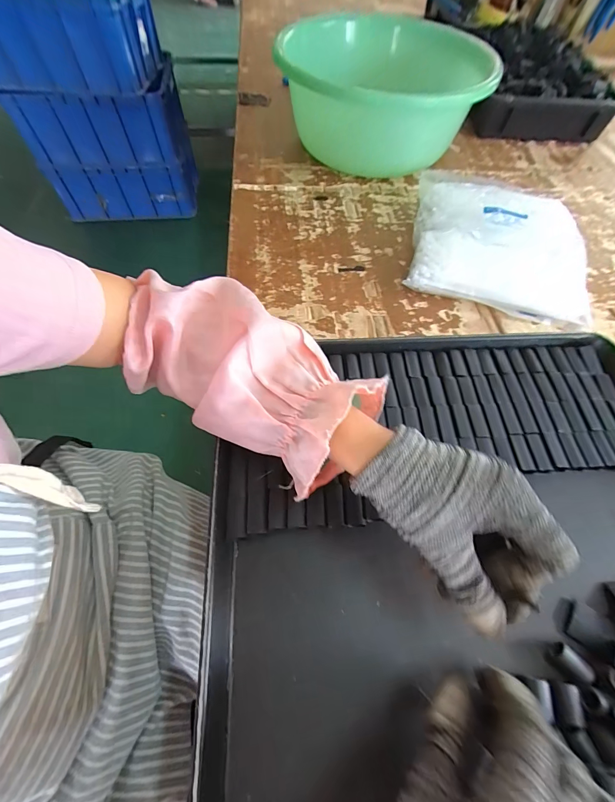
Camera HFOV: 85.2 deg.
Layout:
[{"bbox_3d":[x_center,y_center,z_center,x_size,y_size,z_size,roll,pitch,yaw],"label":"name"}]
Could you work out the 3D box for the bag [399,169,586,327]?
[{"bbox_3d":[0.237,-0.202,0.414,0.208,0.046,0.218,14,61,6],"label":"bag"}]

